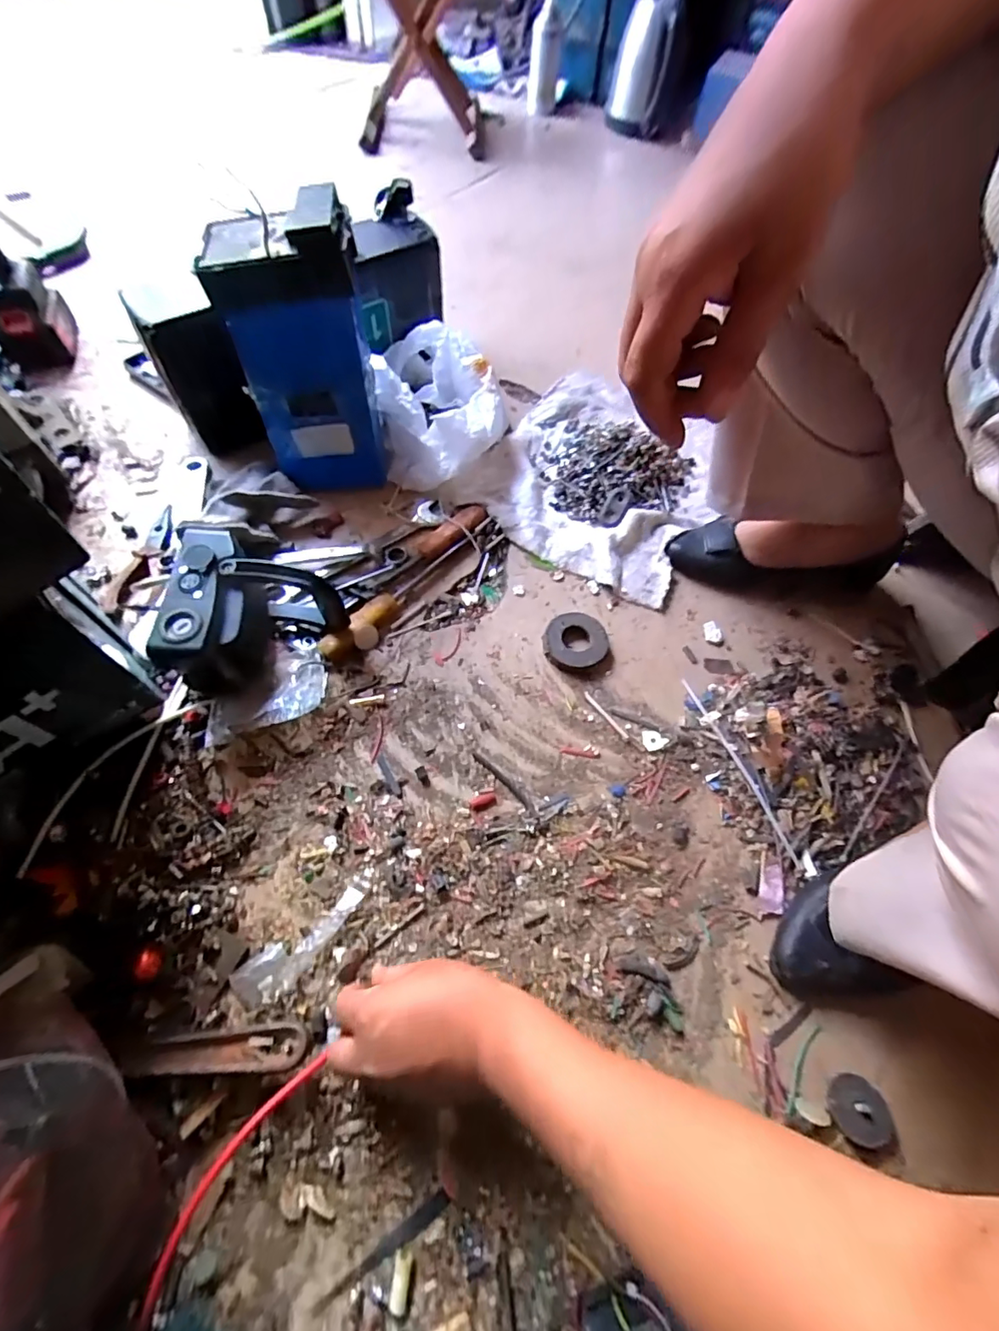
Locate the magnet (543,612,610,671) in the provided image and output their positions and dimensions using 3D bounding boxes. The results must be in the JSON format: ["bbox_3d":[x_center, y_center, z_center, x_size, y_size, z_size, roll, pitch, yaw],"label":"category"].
[{"bbox_3d":[0.081,-0.025,0.545,0.063,0.017,0.067,2,61,-3],"label":"magnet"}]

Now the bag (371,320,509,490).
[{"bbox_3d":[-0.073,-0.323,0.644,0.152,0.104,0.201,2,61,-3],"label":"bag"}]

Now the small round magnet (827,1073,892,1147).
[{"bbox_3d":[0.255,0.315,0.369,0.038,0.012,0.037,2,61,-3],"label":"small round magnet"}]

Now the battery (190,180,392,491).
[{"bbox_3d":[-0.193,-0.302,0.532,0.121,0.259,0.078,-3,62,-5],"label":"battery"}]

